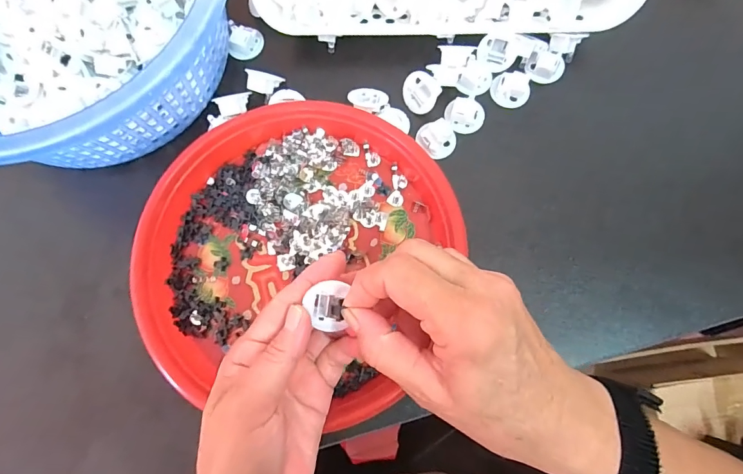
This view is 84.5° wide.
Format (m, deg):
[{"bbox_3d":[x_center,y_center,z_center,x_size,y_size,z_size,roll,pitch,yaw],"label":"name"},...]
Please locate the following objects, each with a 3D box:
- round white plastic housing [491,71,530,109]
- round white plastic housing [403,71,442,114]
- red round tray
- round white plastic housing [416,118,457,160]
[{"bbox_3d":[0.119,-0.125,0.353,0.031,0.020,0.028,13,78,4],"label":"round white plastic housing"},{"bbox_3d":[0.044,-0.123,0.348,0.032,0.032,0.017,33,36,20],"label":"round white plastic housing"},{"bbox_3d":[-0.055,0.006,0.316,0.229,0.034,0.234,0,77,1],"label":"red round tray"},{"bbox_3d":[0.055,-0.082,0.340,0.030,0.014,0.030,0,77,1],"label":"round white plastic housing"}]

